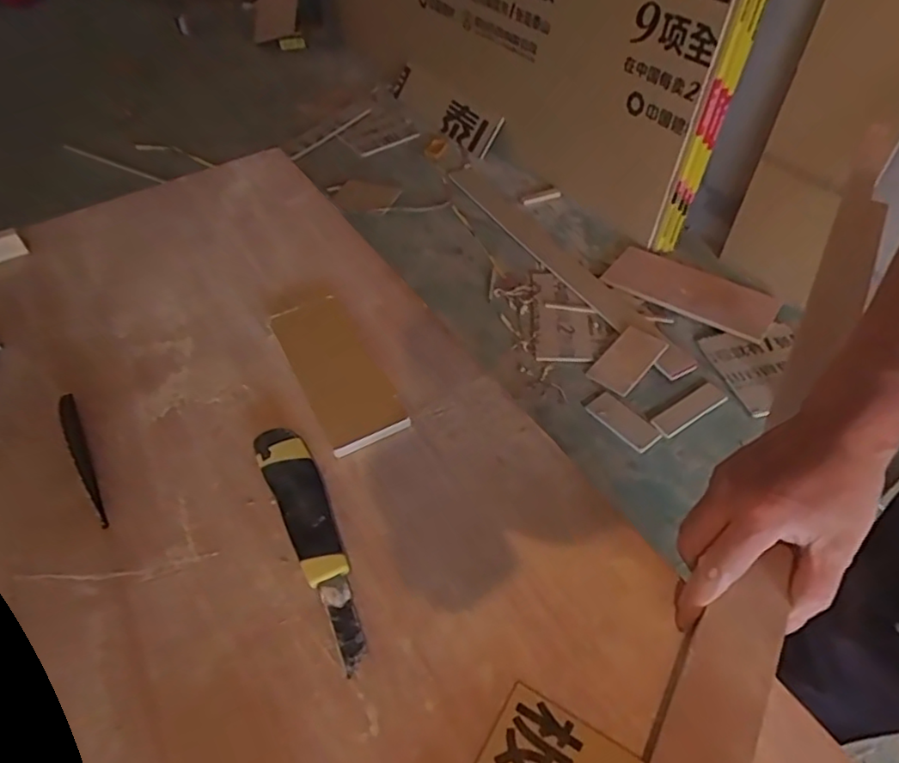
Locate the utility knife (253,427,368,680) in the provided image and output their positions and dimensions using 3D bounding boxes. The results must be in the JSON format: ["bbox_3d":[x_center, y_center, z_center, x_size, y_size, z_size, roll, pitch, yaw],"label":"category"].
[{"bbox_3d":[-0.098,0.109,0.439,0.037,0.019,0.193,-25,53,-16],"label":"utility knife"}]

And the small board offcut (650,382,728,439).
[{"bbox_3d":[0.578,0.068,1.448,0.206,0.008,0.064,-28,54,-18],"label":"small board offcut"}]

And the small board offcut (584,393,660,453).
[{"bbox_3d":[0.415,0.093,1.431,0.084,0.010,0.170,-35,56,-23],"label":"small board offcut"}]

